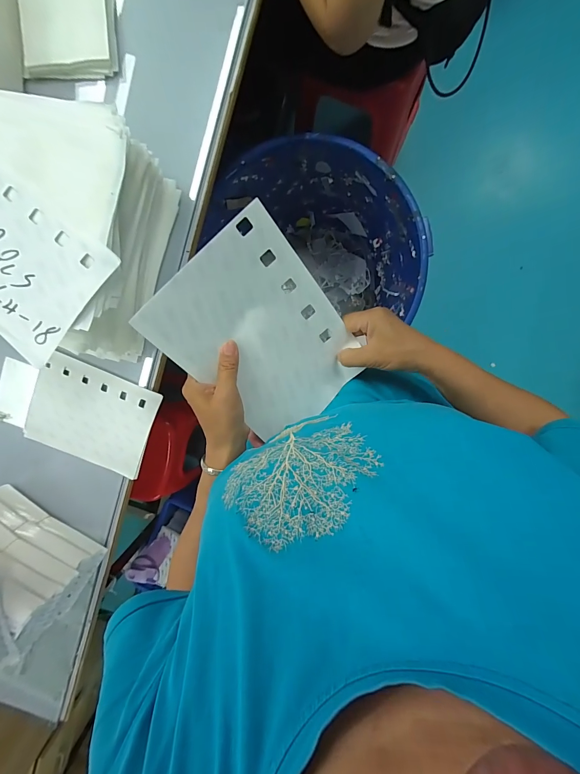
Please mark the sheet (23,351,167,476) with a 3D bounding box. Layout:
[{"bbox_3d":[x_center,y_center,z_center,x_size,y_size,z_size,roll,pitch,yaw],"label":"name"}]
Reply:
[{"bbox_3d":[-0.358,0.051,0.588,0.215,0.010,0.169,21,98,-1],"label":"sheet"}]

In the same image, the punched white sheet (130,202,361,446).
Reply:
[{"bbox_3d":[-0.025,-0.052,0.362,0.167,0.012,0.219,-46,118,-4],"label":"punched white sheet"}]

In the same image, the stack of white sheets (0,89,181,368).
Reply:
[{"bbox_3d":[-0.331,-0.197,0.456,0.262,0.175,0.285,10,99,2],"label":"stack of white sheets"}]

